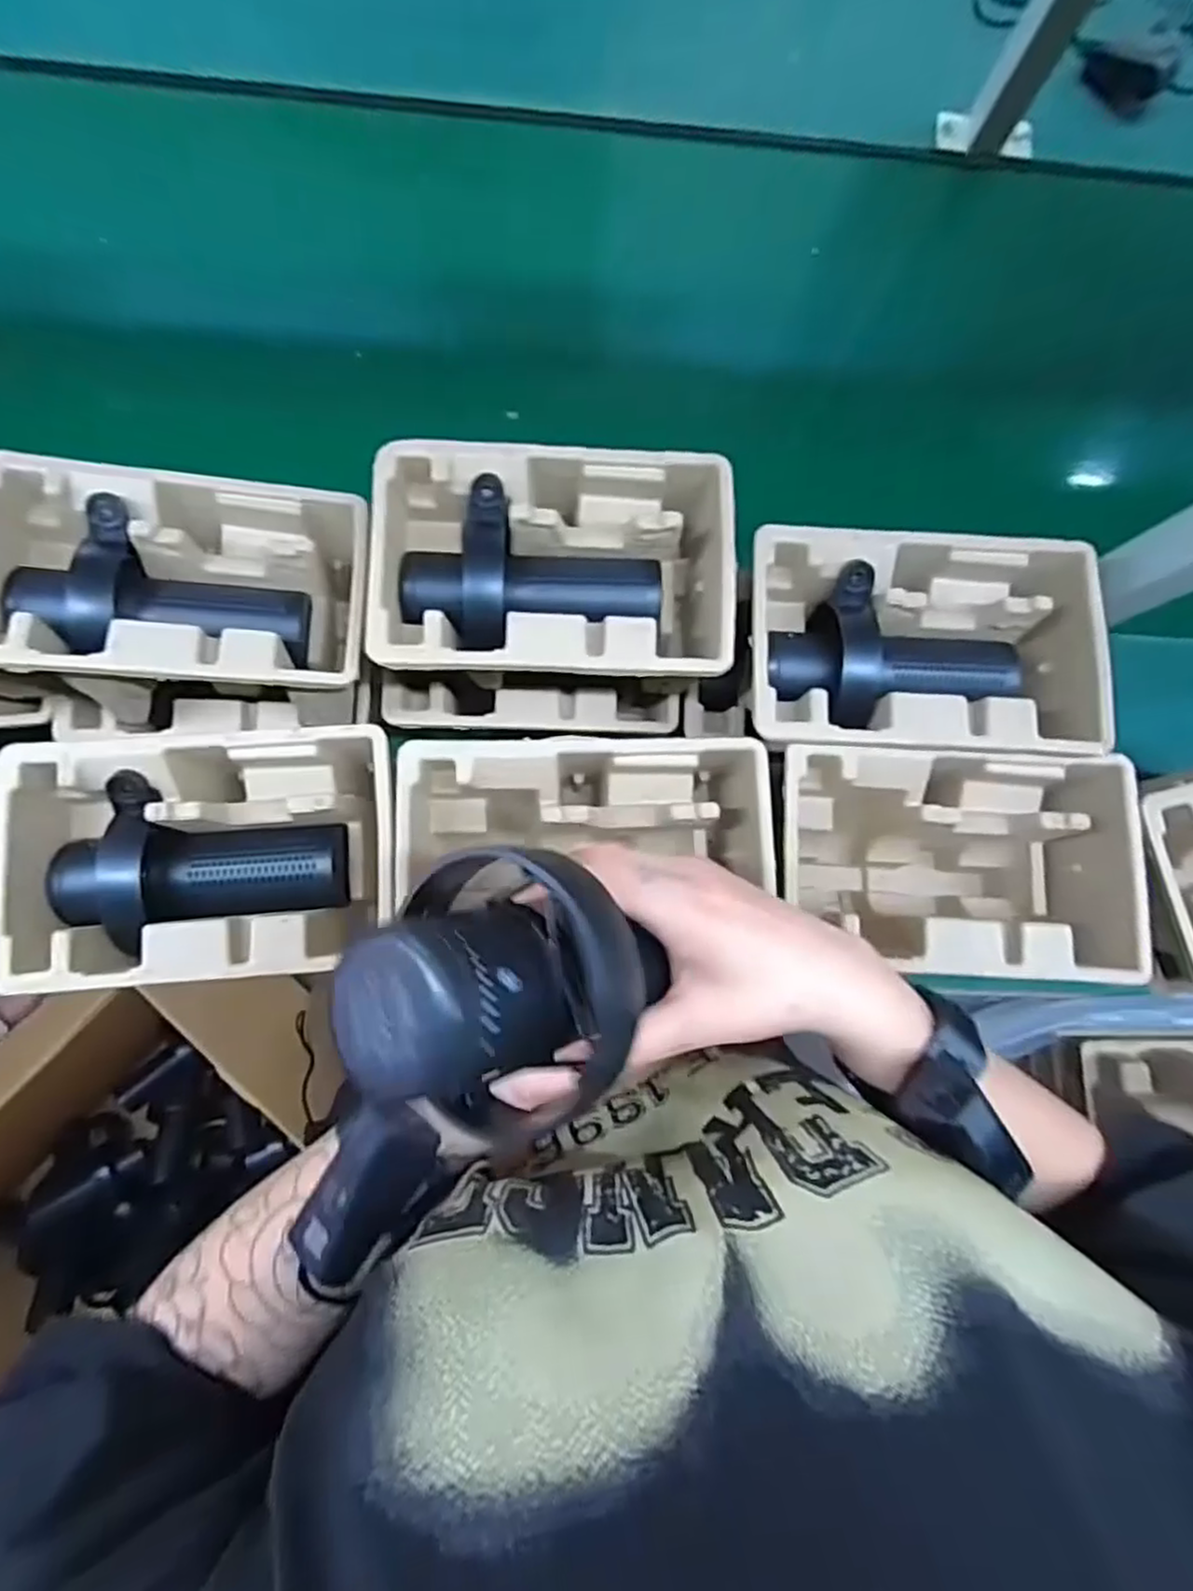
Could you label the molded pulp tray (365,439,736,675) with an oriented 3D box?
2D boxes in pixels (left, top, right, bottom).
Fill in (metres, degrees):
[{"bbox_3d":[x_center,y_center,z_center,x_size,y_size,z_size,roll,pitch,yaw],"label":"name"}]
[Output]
[{"bbox_3d":[-0.028,-0.146,0.482,0.222,0.085,0.146,0,85,-3],"label":"molded pulp tray"}]

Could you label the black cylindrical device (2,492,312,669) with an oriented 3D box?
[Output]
[{"bbox_3d":[-0.275,-0.132,0.459,0.170,0.070,0.103,4,84,-24],"label":"black cylindrical device"}]

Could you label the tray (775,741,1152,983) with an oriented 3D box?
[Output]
[{"bbox_3d":[0.225,0.045,0.484,0.220,0.112,0.136,2,85,-3],"label":"tray"}]

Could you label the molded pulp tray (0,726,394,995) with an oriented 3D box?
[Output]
[{"bbox_3d":[-0.234,0.035,0.436,0.220,0.054,0.140,-3,85,-4],"label":"molded pulp tray"}]

